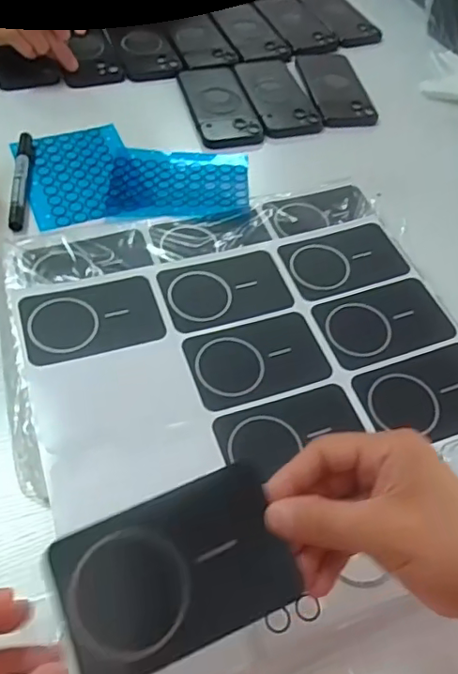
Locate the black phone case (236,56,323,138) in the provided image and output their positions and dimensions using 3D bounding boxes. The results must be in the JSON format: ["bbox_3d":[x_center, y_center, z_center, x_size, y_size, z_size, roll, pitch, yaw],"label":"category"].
[{"bbox_3d":[0.058,-0.296,0.675,0.073,0.008,0.165,-11,55,-11],"label":"black phone case"}]

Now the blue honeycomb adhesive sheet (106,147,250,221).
[{"bbox_3d":[-0.052,-0.160,0.576,0.142,0.007,0.120,-1,48,-3],"label":"blue honeycomb adhesive sheet"}]

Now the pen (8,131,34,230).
[{"bbox_3d":[-0.209,-0.159,0.556,0.015,0.011,0.137,-4,54,-6],"label":"pen"}]

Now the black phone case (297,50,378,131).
[{"bbox_3d":[0.131,-0.322,0.701,0.075,0.014,0.172,-5,55,-7],"label":"black phone case"}]

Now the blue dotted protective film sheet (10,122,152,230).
[{"bbox_3d":[-0.153,-0.169,0.574,0.113,0.008,0.153,-18,57,-15],"label":"blue dotted protective film sheet"}]

